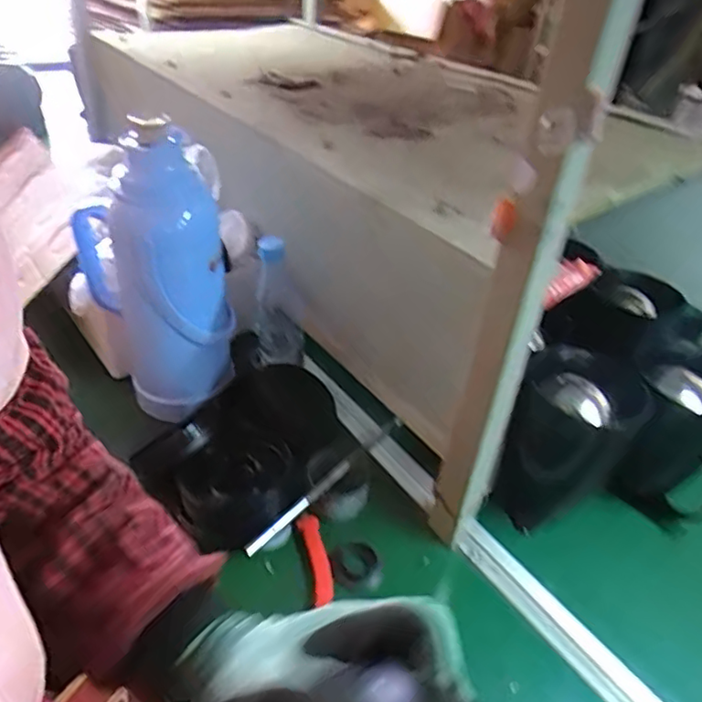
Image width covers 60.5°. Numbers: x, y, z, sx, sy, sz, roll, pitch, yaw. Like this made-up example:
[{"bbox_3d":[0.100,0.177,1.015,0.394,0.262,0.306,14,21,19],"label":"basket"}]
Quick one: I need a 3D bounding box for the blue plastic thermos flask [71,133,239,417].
[{"bbox_3d":[-0.237,-0.088,0.736,0.159,0.338,0.102,32,43,30],"label":"blue plastic thermos flask"}]

